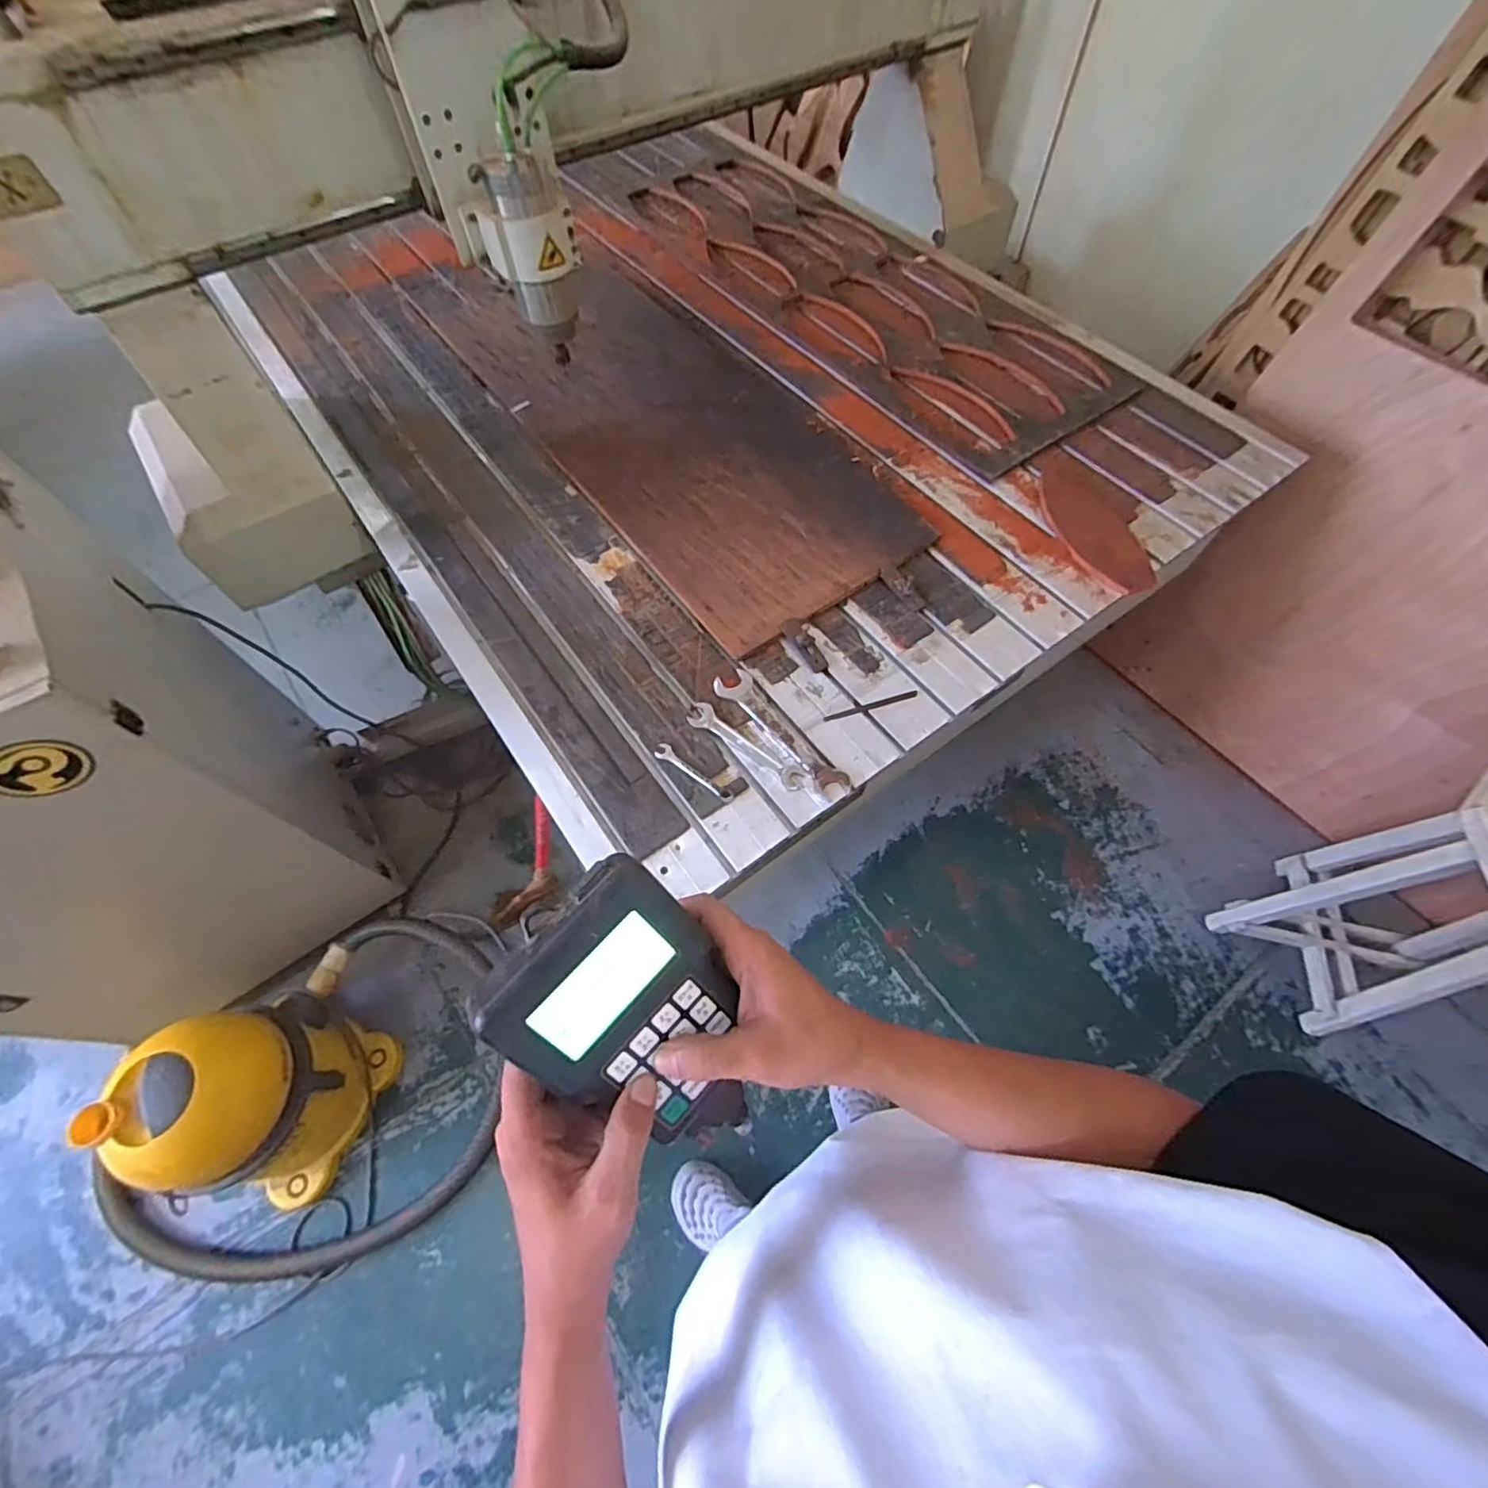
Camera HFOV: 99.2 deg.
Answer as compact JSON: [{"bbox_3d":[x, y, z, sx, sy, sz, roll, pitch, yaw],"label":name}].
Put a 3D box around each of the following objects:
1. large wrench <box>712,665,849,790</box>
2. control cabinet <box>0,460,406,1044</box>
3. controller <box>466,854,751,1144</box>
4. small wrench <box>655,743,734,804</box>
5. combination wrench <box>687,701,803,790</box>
[{"bbox_3d":[0.051,-0.017,0.907,0.056,0.007,0.247,-36,67,-17],"label":"large wrench"},{"bbox_3d":[-1.143,0.073,1.015,0.590,0.944,0.519,-36,67,-18],"label":"control cabinet"},{"bbox_3d":[-0.045,0.153,0.347,0.103,0.186,0.022,-48,28,-17],"label":"controller"},{"bbox_3d":[-0.070,0.041,0.877,0.131,0.010,0.024,36,68,18],"label":"small wrench"},{"bbox_3d":[0.002,0.003,0.901,0.192,0.005,0.040,35,68,18],"label":"combination wrench"}]

